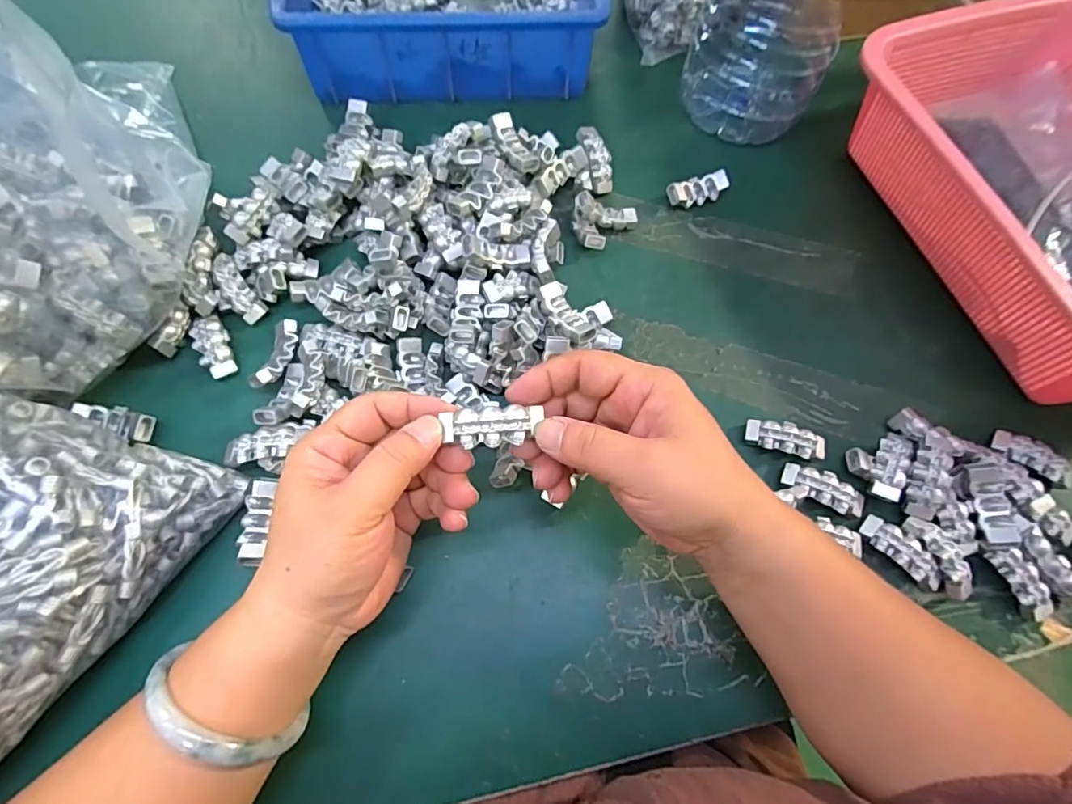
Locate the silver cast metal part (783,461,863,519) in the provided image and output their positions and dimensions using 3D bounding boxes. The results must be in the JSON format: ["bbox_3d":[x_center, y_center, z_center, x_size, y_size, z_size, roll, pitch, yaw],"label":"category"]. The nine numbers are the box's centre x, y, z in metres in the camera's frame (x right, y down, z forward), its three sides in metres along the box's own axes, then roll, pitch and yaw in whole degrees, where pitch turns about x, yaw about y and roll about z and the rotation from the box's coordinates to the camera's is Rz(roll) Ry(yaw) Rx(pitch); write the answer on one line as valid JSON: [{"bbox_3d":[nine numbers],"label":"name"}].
[{"bbox_3d":[0.173,0.052,0.316,0.048,0.010,0.019,30,70,10],"label":"silver cast metal part"}]

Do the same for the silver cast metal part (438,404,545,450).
[{"bbox_3d":[-0.019,0.011,0.243,0.044,0.008,0.017,-5,68,-6],"label":"silver cast metal part"}]

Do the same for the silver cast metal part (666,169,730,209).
[{"bbox_3d":[0.123,-0.162,0.404,0.045,0.018,0.018,-19,70,-10],"label":"silver cast metal part"}]

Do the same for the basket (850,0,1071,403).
[{"bbox_3d":[0.364,-0.139,0.363,0.204,0.088,0.292,-18,70,-9],"label":"basket"}]

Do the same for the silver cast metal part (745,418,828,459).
[{"bbox_3d":[0.156,0.024,0.329,0.047,0.013,0.018,18,68,5],"label":"silver cast metal part"}]

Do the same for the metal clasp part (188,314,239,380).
[{"bbox_3d":[-0.206,-0.035,0.339,0.020,0.014,0.043,-28,72,-13],"label":"metal clasp part"}]

